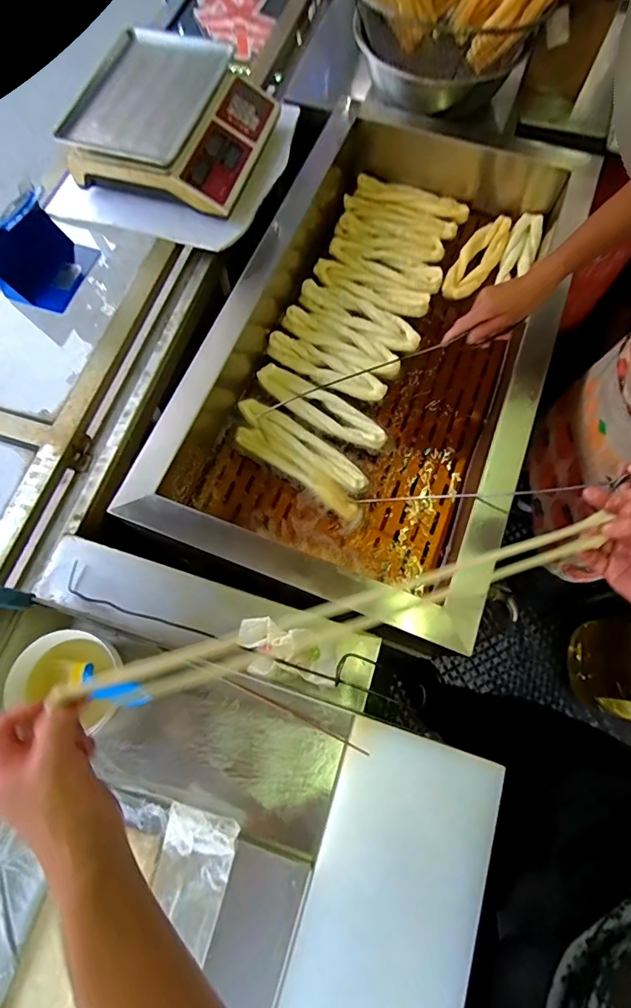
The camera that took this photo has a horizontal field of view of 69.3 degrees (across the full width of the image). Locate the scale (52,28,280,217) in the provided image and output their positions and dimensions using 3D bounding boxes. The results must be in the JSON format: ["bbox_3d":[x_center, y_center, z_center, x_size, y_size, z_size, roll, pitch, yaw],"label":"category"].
[{"bbox_3d":[-0.285,-0.741,0.878,0.360,0.096,0.310,14,74,4],"label":"scale"}]

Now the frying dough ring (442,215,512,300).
[{"bbox_3d":[0.350,-0.533,0.982,0.080,0.025,0.237,29,75,9],"label":"frying dough ring"}]

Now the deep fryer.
[{"bbox_3d":[0.110,-0.315,0.868,0.548,0.204,1.008,19,74,6],"label":"deep fryer"}]

